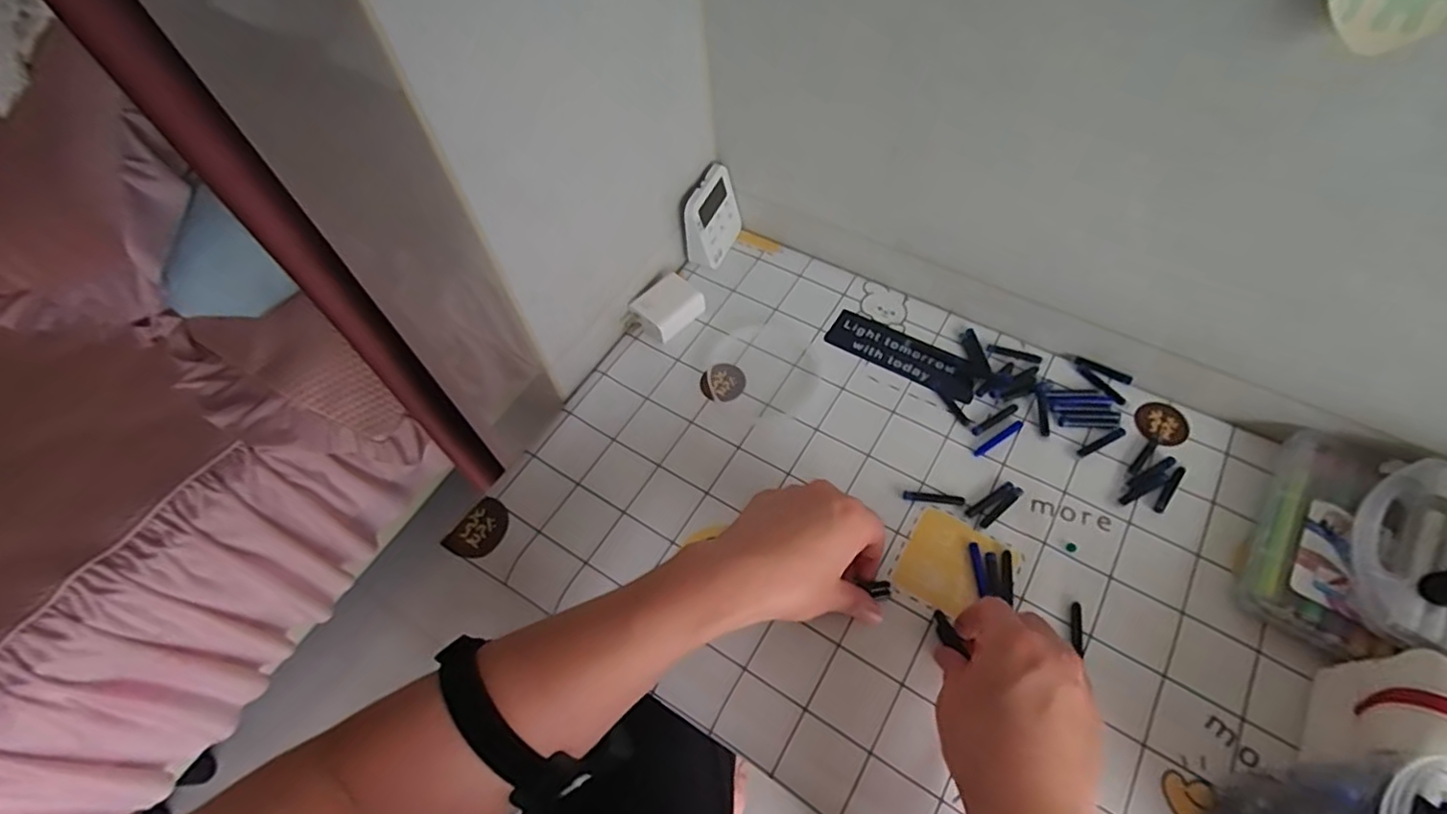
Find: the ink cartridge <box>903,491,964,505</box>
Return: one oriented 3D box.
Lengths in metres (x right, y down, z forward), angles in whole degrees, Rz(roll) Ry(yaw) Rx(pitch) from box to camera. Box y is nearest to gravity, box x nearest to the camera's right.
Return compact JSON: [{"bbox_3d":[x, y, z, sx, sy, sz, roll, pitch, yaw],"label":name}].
[{"bbox_3d":[0.166,0.071,0.504,0.046,0.004,0.008,6,60,7],"label":"ink cartridge"}]

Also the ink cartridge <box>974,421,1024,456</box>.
[{"bbox_3d":[0.228,0.026,0.528,0.052,0.004,0.008,-30,62,-14],"label":"ink cartridge"}]

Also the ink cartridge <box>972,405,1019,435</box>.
[{"bbox_3d":[0.229,0.010,0.537,0.047,0.004,0.008,-28,62,-13],"label":"ink cartridge"}]

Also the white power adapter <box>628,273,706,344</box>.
[{"bbox_3d":[-0.051,-0.094,0.604,0.060,0.030,0.044,-38,64,-17],"label":"white power adapter"}]

